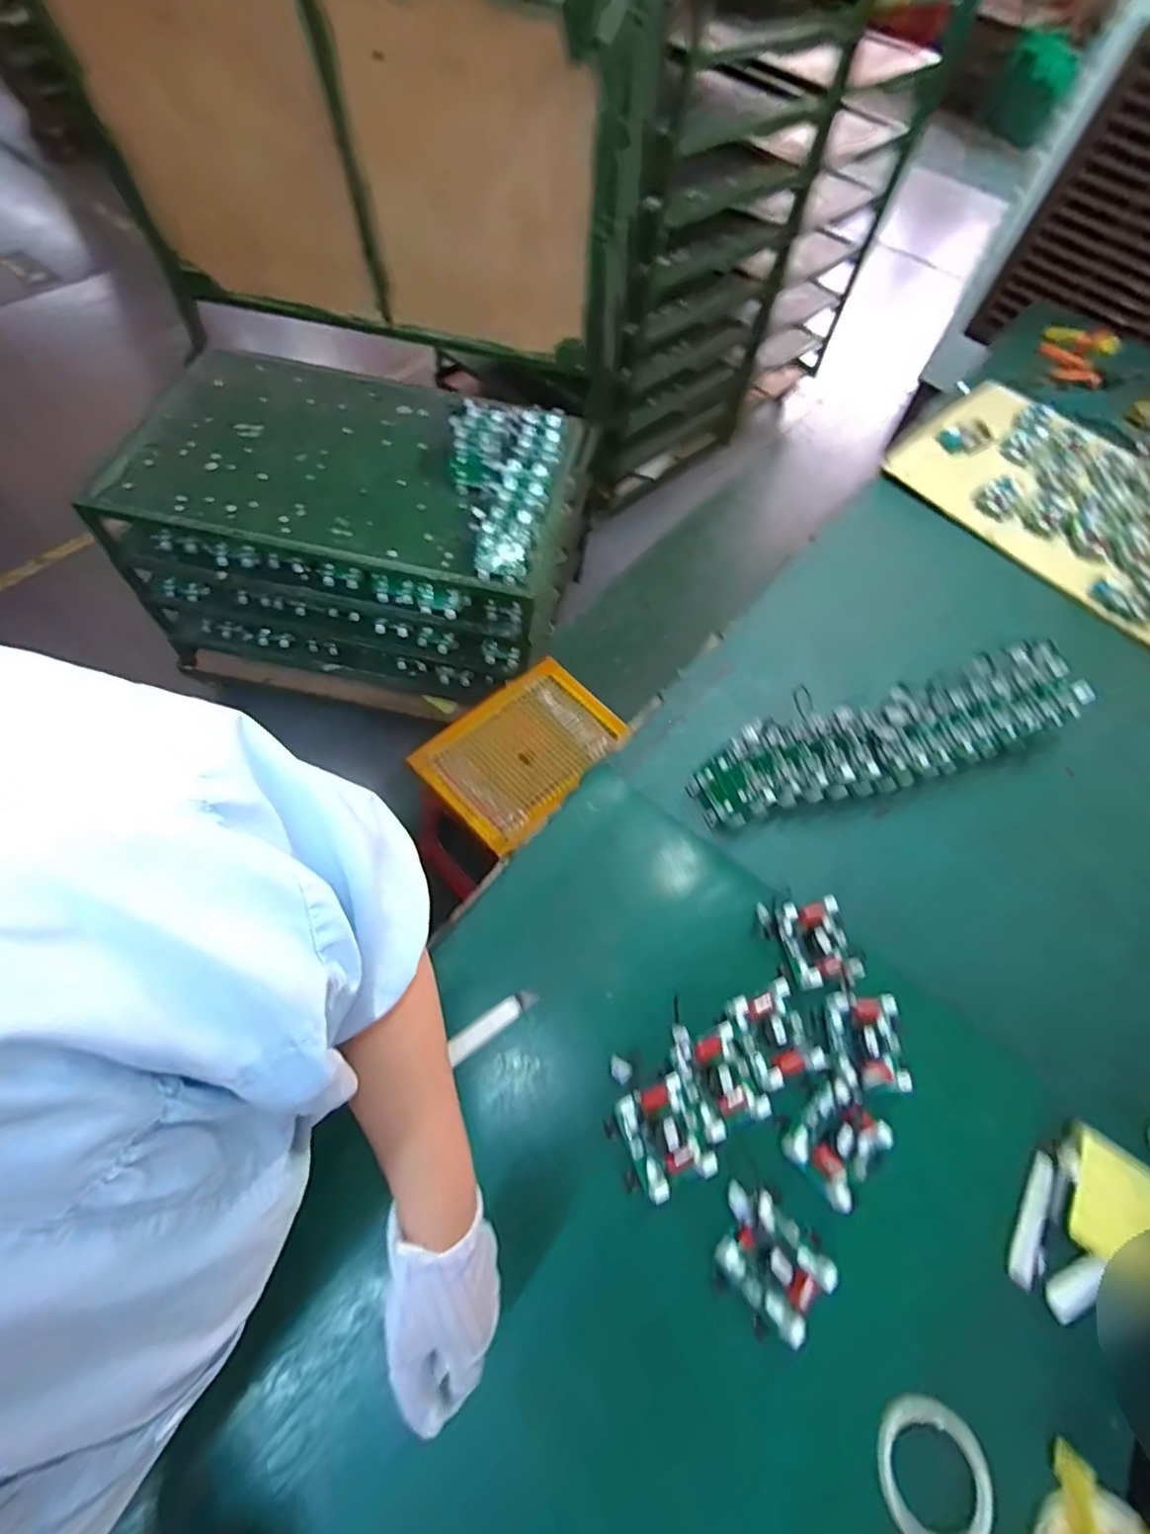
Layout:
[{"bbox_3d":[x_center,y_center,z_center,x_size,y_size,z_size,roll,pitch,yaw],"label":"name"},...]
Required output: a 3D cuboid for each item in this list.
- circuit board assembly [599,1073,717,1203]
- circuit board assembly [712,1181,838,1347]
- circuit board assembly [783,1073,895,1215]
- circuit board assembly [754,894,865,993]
[{"bbox_3d":[0.083,0.367,0.614,0.088,0.035,0.096,-19,66,-15],"label":"circuit board assembly"},{"bbox_3d":[0.176,0.449,0.571,0.115,0.060,0.099,42,66,15],"label":"circuit board assembly"},{"bbox_3d":[0.264,0.378,0.628,0.095,0.036,0.089,-38,72,-22],"label":"circuit board assembly"},{"bbox_3d":[0.274,0.201,0.714,0.092,0.026,0.099,-7,64,-10],"label":"circuit board assembly"}]

